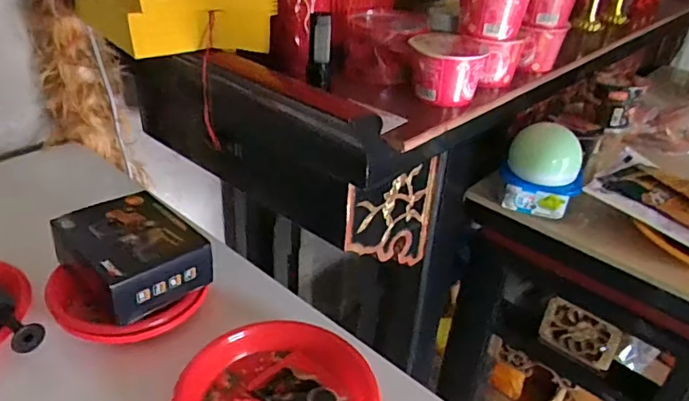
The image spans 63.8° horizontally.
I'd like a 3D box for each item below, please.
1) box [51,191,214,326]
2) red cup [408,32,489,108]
[{"bbox_3d":[-0.208,0.051,0.546,0.114,0.052,0.133,-24,42,-36],"label":"box"},{"bbox_3d":[0.129,-0.167,0.706,0.089,0.067,0.090,6,33,3],"label":"red cup"}]

